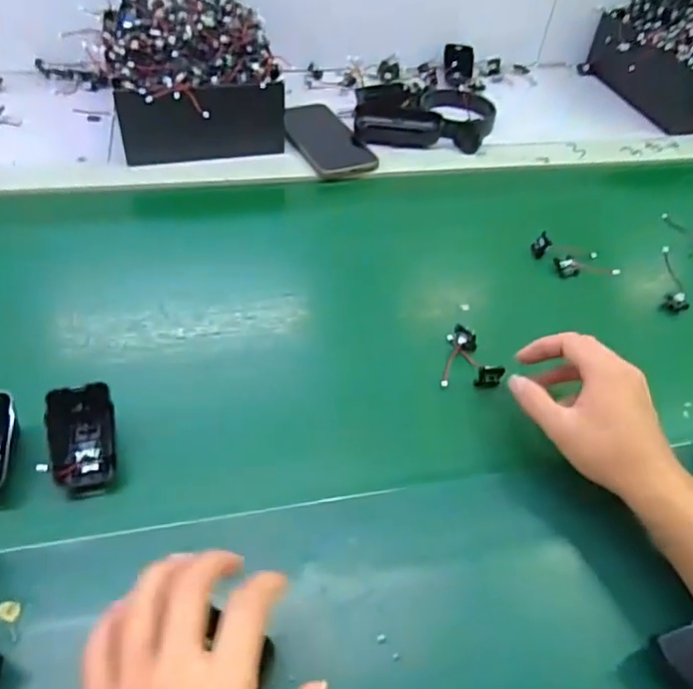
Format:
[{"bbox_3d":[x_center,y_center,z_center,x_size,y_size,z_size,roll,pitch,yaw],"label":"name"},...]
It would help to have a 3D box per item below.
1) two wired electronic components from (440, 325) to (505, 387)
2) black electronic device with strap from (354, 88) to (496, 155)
[{"bbox_3d":[0.108,0.013,0.514,0.047,0.020,0.057,12,48,5],"label":"two wired electronic components"},{"bbox_3d":[0.105,-0.290,0.785,0.183,0.034,0.115,3,48,-3],"label":"black electronic device with strap"}]

